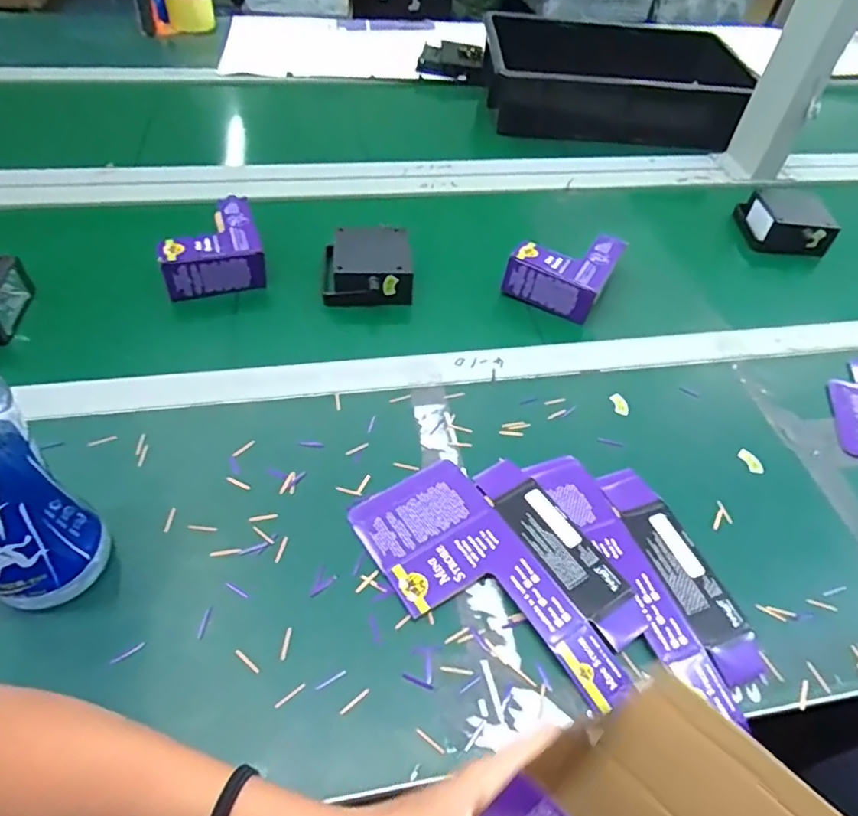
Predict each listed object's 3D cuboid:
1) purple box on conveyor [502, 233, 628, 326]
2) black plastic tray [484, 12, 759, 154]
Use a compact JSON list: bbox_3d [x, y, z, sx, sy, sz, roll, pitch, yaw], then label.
[{"bbox_3d":[0.148,-0.152,0.634,0.095,0.046,0.110,25,51,17],"label":"purple box on conveyor"},{"bbox_3d":[0.300,-0.514,0.936,0.415,0.098,0.244,3,49,0],"label":"black plastic tray"}]

